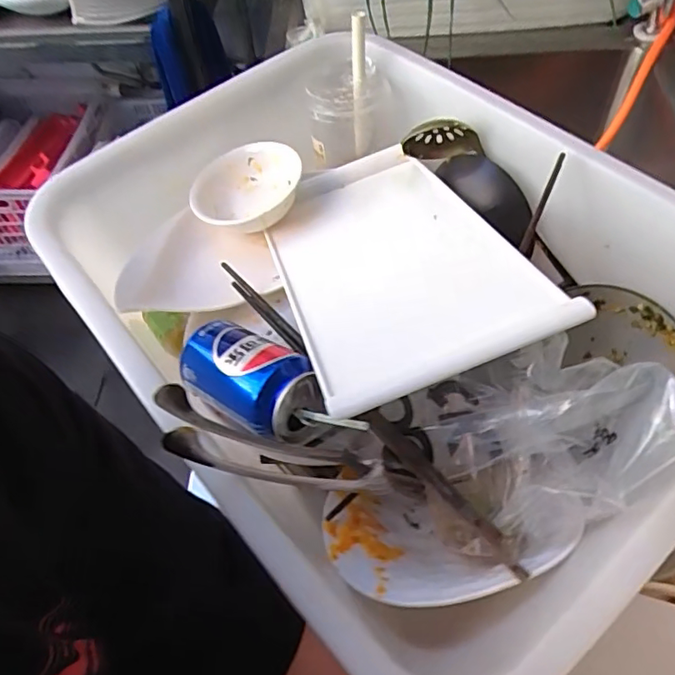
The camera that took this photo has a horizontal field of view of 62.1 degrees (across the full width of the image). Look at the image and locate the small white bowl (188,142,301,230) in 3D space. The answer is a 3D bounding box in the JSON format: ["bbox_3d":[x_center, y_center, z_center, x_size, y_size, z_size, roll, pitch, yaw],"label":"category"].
[{"bbox_3d":[-0.089,-0.143,0.560,0.111,0.047,0.095,-18,58,-8],"label":"small white bowl"}]

